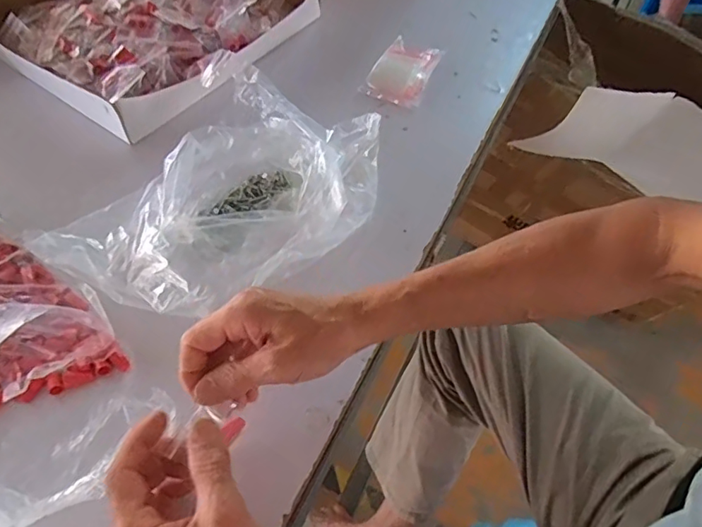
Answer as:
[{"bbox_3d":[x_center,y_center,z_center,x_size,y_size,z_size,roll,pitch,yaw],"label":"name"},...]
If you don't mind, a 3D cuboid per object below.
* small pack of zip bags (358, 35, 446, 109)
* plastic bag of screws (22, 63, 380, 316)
[{"bbox_3d":[0.067,-0.241,0.654,0.072,0.023,0.109,24,59,16],"label":"small pack of zip bags"},{"bbox_3d":[-0.113,-0.062,0.506,0.210,0.055,0.304,32,62,21],"label":"plastic bag of screws"}]

